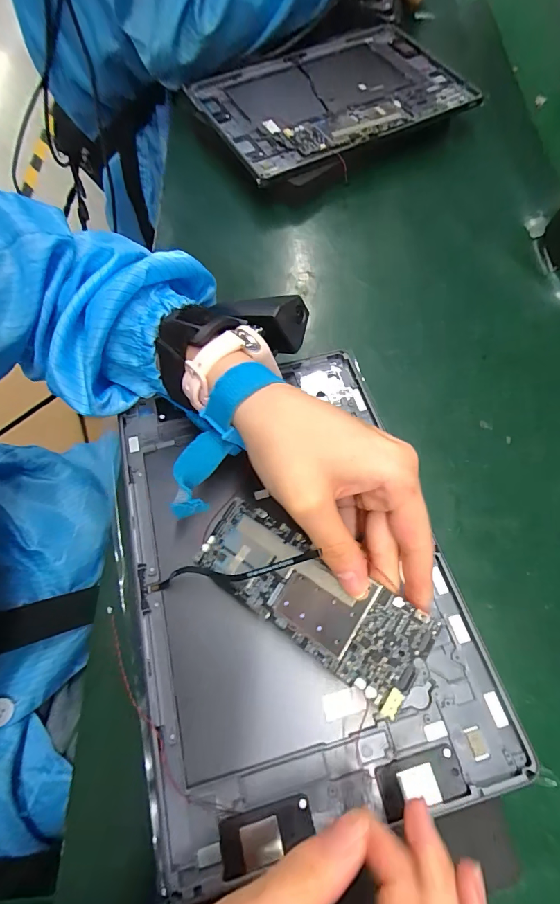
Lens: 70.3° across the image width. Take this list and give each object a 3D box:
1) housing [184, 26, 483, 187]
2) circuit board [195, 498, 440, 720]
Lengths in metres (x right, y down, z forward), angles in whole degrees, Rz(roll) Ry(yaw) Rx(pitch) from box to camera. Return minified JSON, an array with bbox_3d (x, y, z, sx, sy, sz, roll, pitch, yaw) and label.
[{"bbox_3d":[0.051,-0.356,0.399,0.239,0.023,0.165,-30,72,-10],"label":"housing"},{"bbox_3d":[0.011,0.068,0.198,0.121,0.005,0.042,27,76,29],"label":"circuit board"}]

